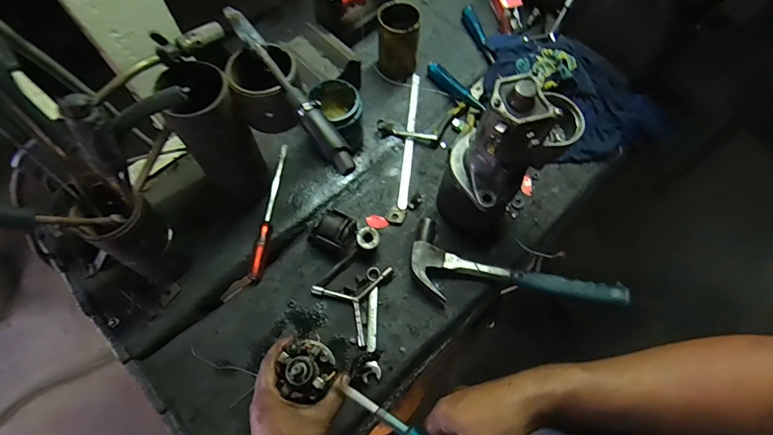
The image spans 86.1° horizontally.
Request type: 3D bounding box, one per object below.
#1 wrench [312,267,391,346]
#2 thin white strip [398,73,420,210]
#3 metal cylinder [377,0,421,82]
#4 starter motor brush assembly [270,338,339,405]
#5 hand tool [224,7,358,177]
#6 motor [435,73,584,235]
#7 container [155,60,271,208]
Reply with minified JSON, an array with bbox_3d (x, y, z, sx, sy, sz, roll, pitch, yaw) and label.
[{"bbox_3d":[-0.037,0.116,0.640,0.111,0.015,0.116,-41,71,-16],"label":"wrench"},{"bbox_3d":[0.042,-0.147,0.751,0.015,0.008,0.284,8,68,-3],"label":"thin white strip"},{"bbox_3d":[0.022,-0.328,0.775,0.075,0.125,0.086,7,66,4],"label":"metal cylinder"},{"bbox_3d":[-0.091,0.173,0.472,0.061,0.045,0.065,0,66,0],"label":"starter motor brush assembly"},{"bbox_3d":[-0.119,-0.160,0.495,0.027,0.031,0.272,-33,69,-14],"label":"hand tool"},{"bbox_3d":[0.168,-0.093,0.583,0.154,0.270,0.109,-29,68,-12],"label":"motor"},{"bbox_3d":[-0.241,-0.108,0.609,0.086,0.233,0.092,-33,69,-14],"label":"container"}]

